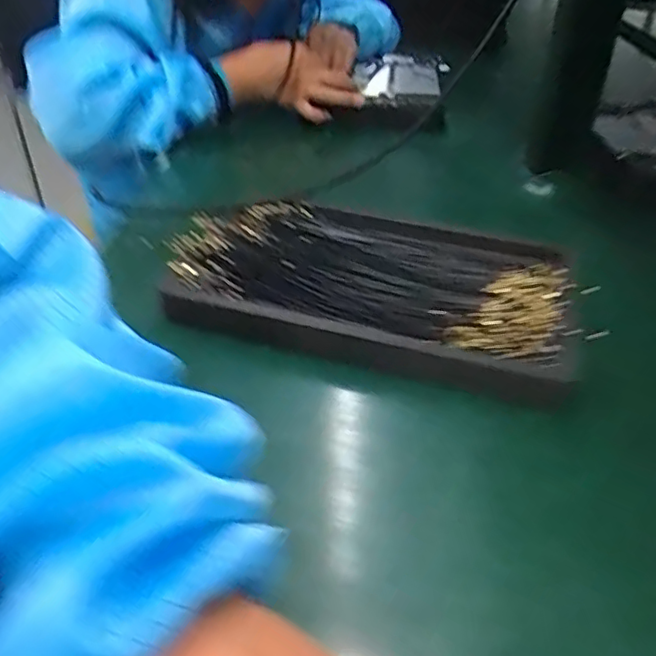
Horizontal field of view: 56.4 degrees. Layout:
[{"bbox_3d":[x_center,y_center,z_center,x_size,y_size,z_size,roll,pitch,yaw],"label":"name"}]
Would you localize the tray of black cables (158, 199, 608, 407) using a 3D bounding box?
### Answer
[{"bbox_3d":[0.031,-0.034,0.408,0.255,0.022,0.159,14,38,14],"label":"tray of black cables"}]

